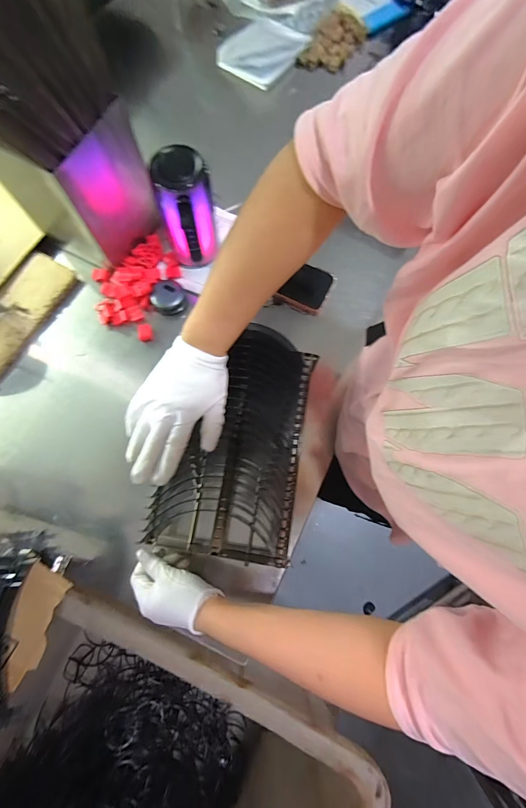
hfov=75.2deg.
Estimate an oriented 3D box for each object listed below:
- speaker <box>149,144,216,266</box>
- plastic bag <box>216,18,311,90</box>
[{"bbox_3d":[-0.121,-0.296,0.535,0.077,0.165,0.081,-15,77,-5],"label":"speaker"},{"bbox_3d":[-0.001,-0.768,0.743,0.147,0.029,0.164,34,78,6],"label":"plastic bag"}]

